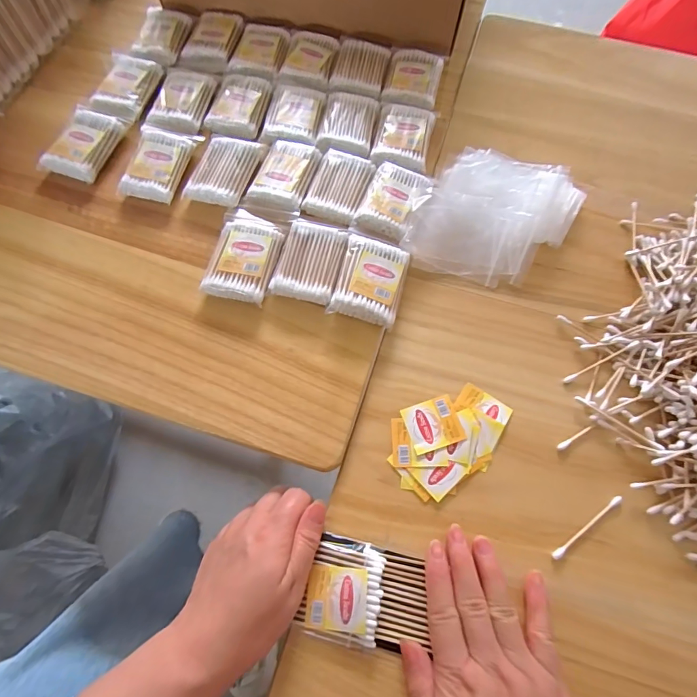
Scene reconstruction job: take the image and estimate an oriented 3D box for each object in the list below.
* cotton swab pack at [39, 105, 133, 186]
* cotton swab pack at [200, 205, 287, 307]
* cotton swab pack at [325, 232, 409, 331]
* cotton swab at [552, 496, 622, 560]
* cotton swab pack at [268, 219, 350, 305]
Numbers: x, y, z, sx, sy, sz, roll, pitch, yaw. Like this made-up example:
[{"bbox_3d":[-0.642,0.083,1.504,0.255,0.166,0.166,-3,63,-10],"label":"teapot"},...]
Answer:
[{"bbox_3d":[-0.272,-0.210,0.429,0.059,0.020,0.082,19,71,7],"label":"cotton swab pack"},{"bbox_3d":[-0.094,-0.088,0.383,0.060,0.016,0.096,11,70,4],"label":"cotton swab pack"},{"bbox_3d":[0.021,-0.061,0.370,0.056,0.023,0.078,14,71,5],"label":"cotton swab pack"},{"bbox_3d":[0.180,0.134,0.311,0.072,0.004,0.006,-34,73,-11],"label":"cotton swab"},{"bbox_3d":[-0.034,-0.078,0.378,0.055,0.017,0.077,13,71,5],"label":"cotton swab pack"}]

